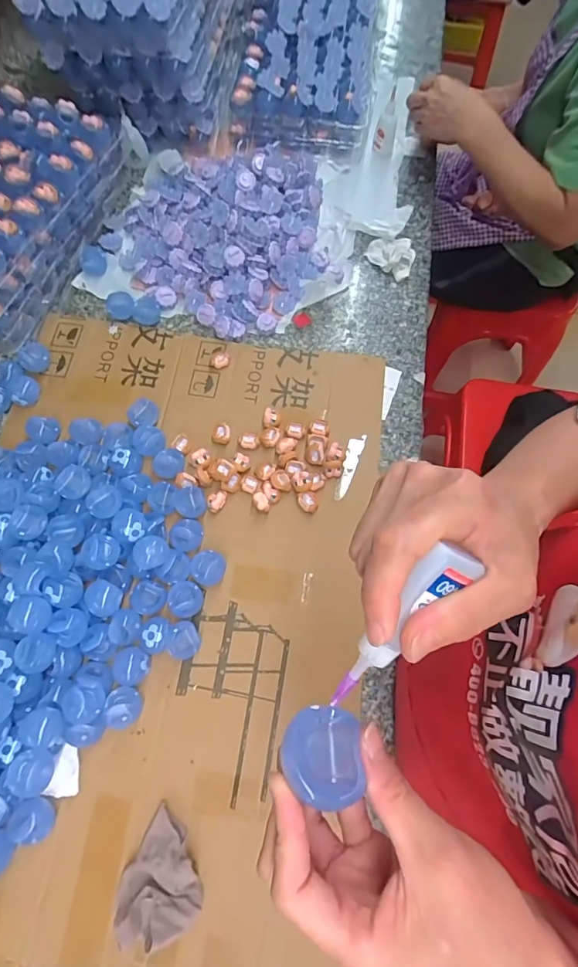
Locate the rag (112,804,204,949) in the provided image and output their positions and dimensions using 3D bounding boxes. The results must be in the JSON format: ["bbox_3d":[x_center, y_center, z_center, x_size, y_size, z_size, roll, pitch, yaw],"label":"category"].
[{"bbox_3d":[-0.136,0.395,0.458,0.078,0.047,0.102,-15,71,-5],"label":"rag"}]

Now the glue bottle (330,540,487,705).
[{"bbox_3d":[0.049,0.064,0.198,0.023,0.023,0.092,33,115,11],"label":"glue bottle"}]

